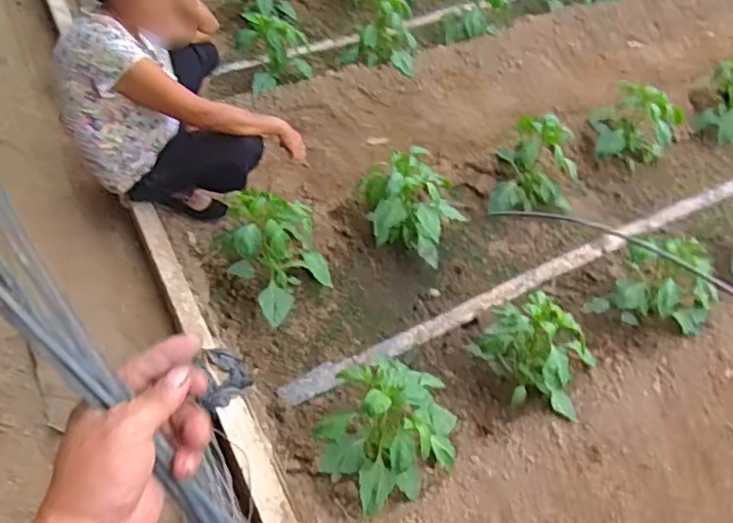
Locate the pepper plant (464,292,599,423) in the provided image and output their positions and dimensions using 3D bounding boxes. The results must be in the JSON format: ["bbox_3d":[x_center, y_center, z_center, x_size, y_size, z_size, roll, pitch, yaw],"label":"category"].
[{"bbox_3d":[0.428,0.254,1.590,0.297,0.270,0.239,3,50,0],"label":"pepper plant"}]

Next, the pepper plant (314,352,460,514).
[{"bbox_3d":[0.064,0.366,1.354,0.280,0.284,0.226,-33,59,-27],"label":"pepper plant"}]

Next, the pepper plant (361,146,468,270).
[{"bbox_3d":[0.141,-0.169,1.887,0.307,0.259,0.227,11,52,3],"label":"pepper plant"}]

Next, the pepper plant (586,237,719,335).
[{"bbox_3d":[0.806,0.066,1.674,0.221,0.277,0.262,-36,60,-28],"label":"pepper plant"}]

